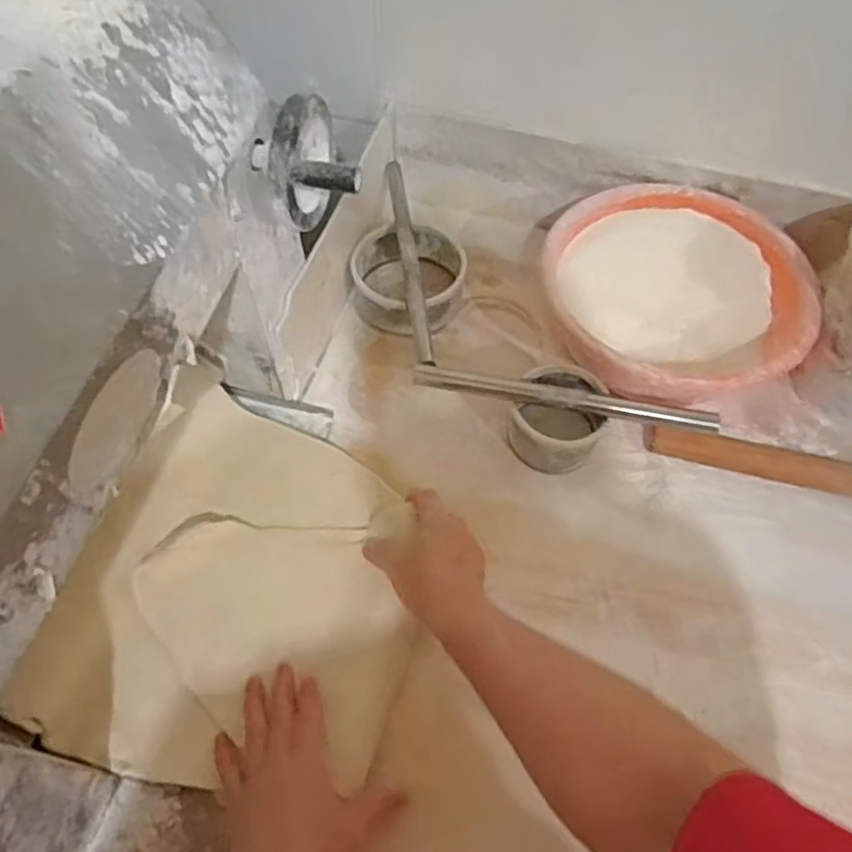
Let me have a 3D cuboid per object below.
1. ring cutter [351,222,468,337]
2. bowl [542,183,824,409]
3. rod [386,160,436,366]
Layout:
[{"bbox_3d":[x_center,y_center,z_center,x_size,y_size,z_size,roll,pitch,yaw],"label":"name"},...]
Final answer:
[{"bbox_3d":[-0.021,-0.174,0.815,0.128,0.057,0.133,0,59,-1],"label":"ring cutter"},{"bbox_3d":[0.265,-0.132,0.761,0.251,0.120,0.271,0,59,-1],"label":"bowl"},{"bbox_3d":[-0.019,-0.186,0.763,0.019,0.022,0.292,-6,59,-5],"label":"rod"}]

